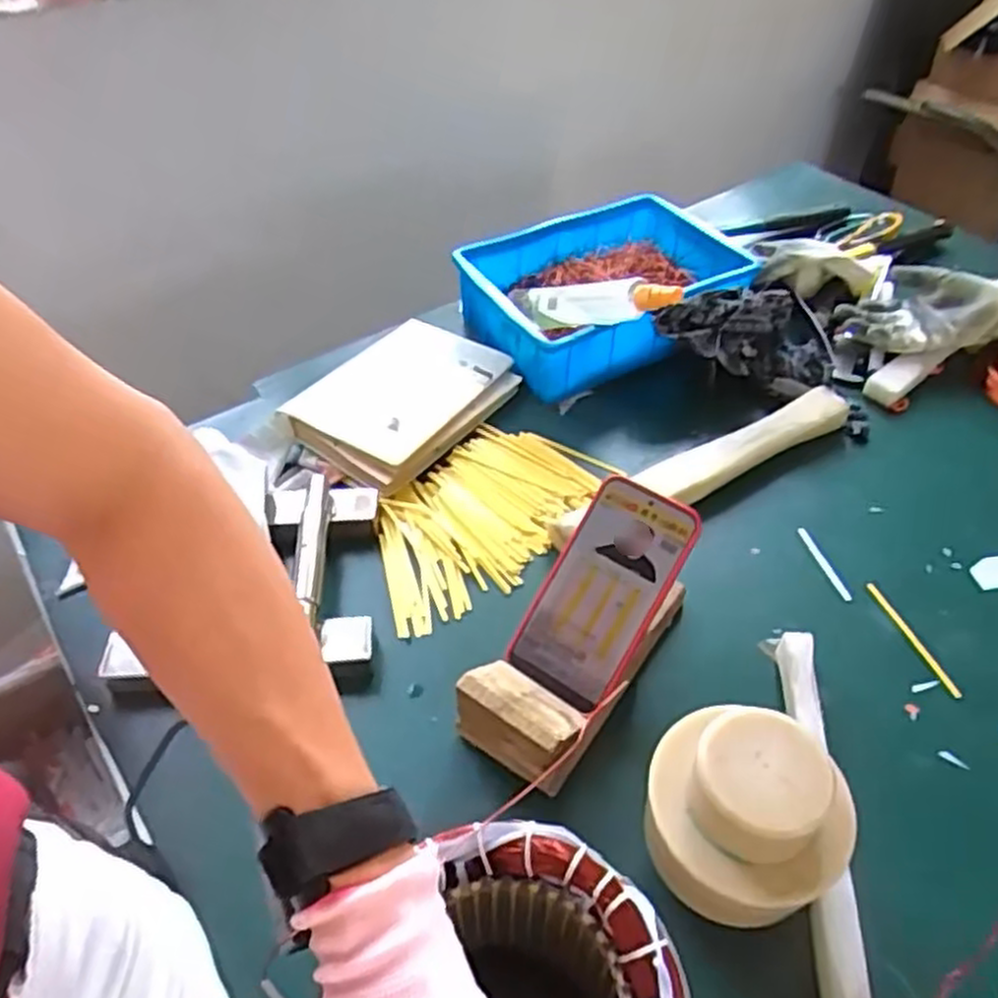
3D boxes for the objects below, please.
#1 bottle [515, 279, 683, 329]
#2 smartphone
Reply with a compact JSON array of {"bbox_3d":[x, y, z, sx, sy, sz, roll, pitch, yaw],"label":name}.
[{"bbox_3d":[0.088,-0.187,0.758,0.195,0.039,0.034,8,43,39],"label":"bottle"},{"bbox_3d":[0.074,0.065,0.563,0.080,0.009,0.158,31,89,23],"label":"smartphone"}]

